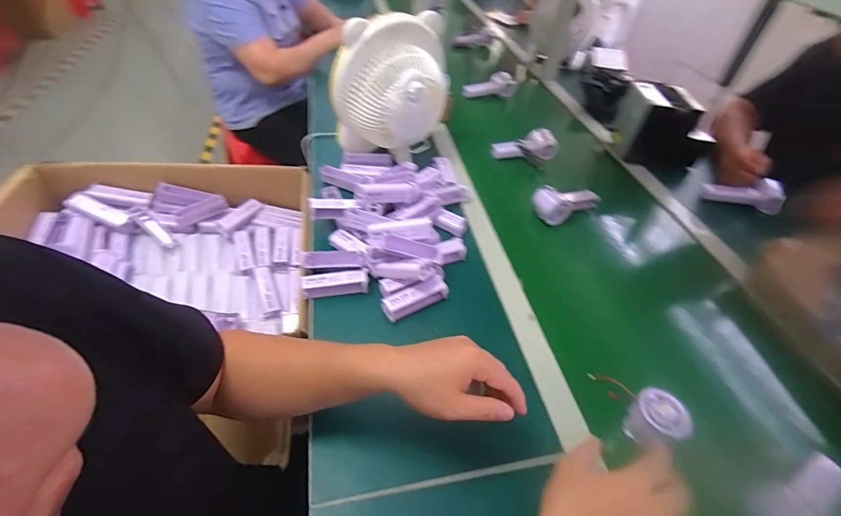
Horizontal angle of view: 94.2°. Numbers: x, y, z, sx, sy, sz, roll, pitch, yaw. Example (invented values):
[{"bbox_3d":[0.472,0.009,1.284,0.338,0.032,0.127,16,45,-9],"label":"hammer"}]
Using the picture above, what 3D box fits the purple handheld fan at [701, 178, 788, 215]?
[{"bbox_3d":[0.692,-0.137,0.843,0.142,0.045,0.058,11,45,22],"label":"purple handheld fan"}]

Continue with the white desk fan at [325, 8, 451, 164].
[{"bbox_3d":[-0.063,-0.333,0.791,0.223,0.245,0.130,-4,47,-10],"label":"white desk fan"}]

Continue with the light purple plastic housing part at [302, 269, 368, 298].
[{"bbox_3d":[-0.133,0.039,0.611,0.100,0.028,0.030,-2,46,-8],"label":"light purple plastic housing part"}]

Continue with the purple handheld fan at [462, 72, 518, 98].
[{"bbox_3d":[0.205,-0.517,1.178,0.154,0.051,0.066,-9,47,2],"label":"purple handheld fan"}]

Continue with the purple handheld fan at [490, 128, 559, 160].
[{"bbox_3d":[0.245,-0.266,0.935,0.147,0.051,0.075,-1,46,-7],"label":"purple handheld fan"}]

